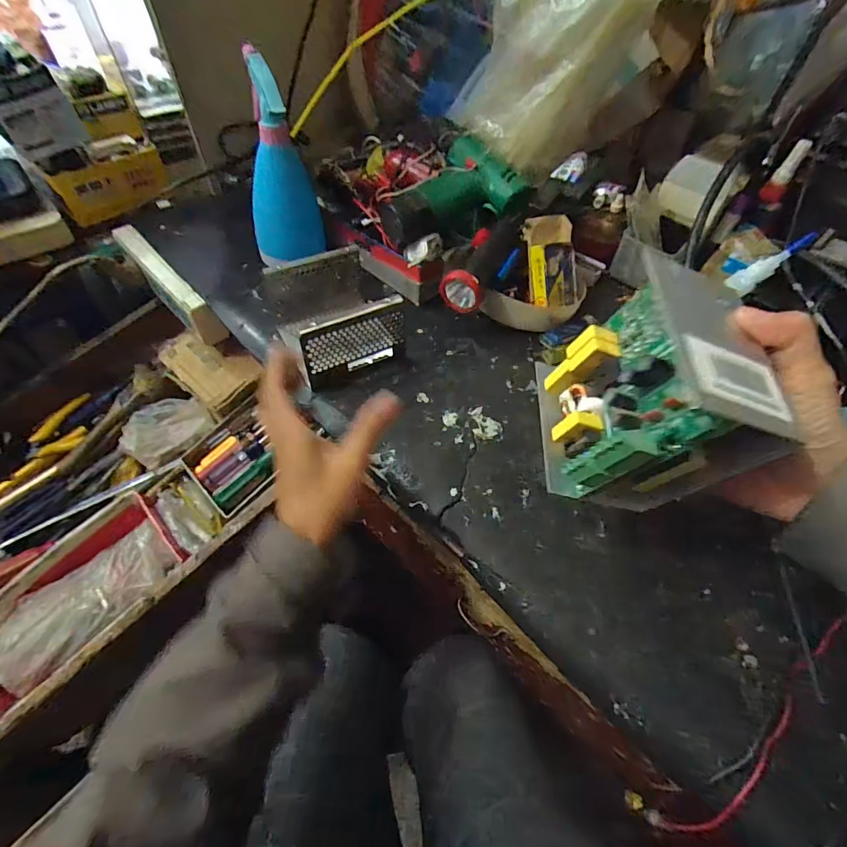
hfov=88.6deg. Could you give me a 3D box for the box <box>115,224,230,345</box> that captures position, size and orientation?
[{"bbox_3d":[-0.326,-0.178,0.550,0.029,0.050,0.235,-37,64,-26],"label":"box"}]

